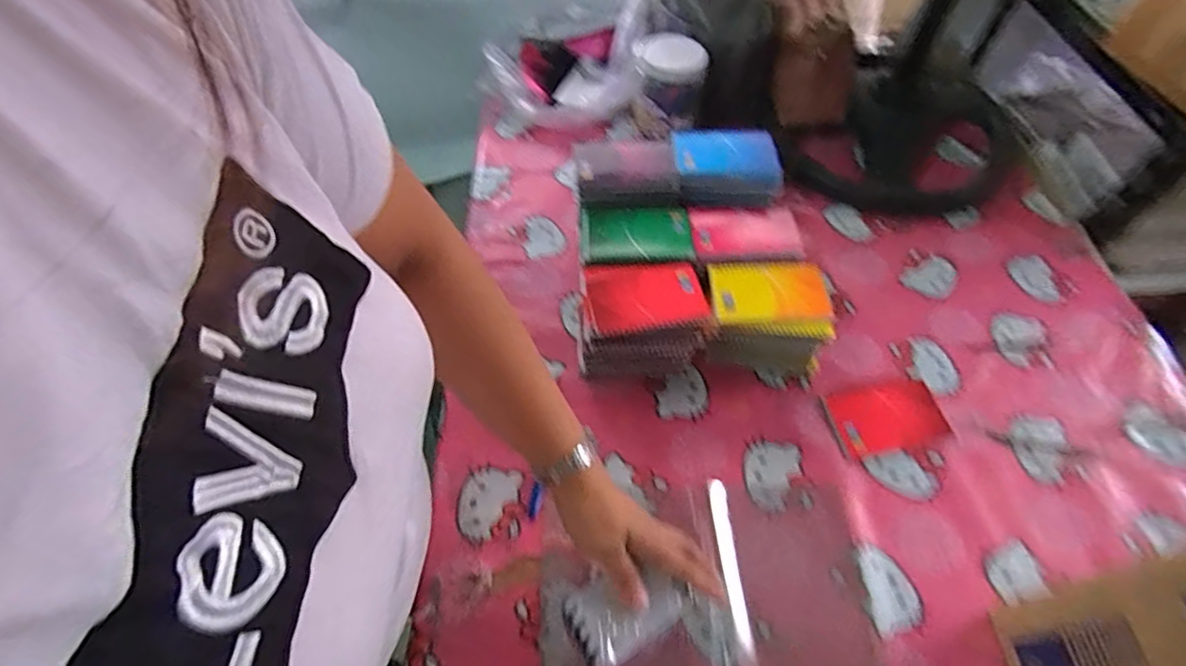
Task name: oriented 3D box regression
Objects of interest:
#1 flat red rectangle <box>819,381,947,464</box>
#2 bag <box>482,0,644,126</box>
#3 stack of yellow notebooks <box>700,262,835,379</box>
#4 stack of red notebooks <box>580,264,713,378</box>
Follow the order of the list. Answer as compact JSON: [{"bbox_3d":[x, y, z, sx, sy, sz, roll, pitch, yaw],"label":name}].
[{"bbox_3d":[0.345,0.098,0.684,0.131,0.011,0.082,-10,56,-7],"label":"flat red rectangle"},{"bbox_3d":[-0.048,-0.452,0.981,0.265,0.157,0.196,3,55,2],"label":"bag"},{"bbox_3d":[0.208,-0.016,0.713,0.138,0.091,0.109,4,55,3],"label":"stack of yellow notebooks"},{"bbox_3d":[0.058,-0.015,0.709,0.143,0.102,0.098,-2,55,-1],"label":"stack of red notebooks"}]

